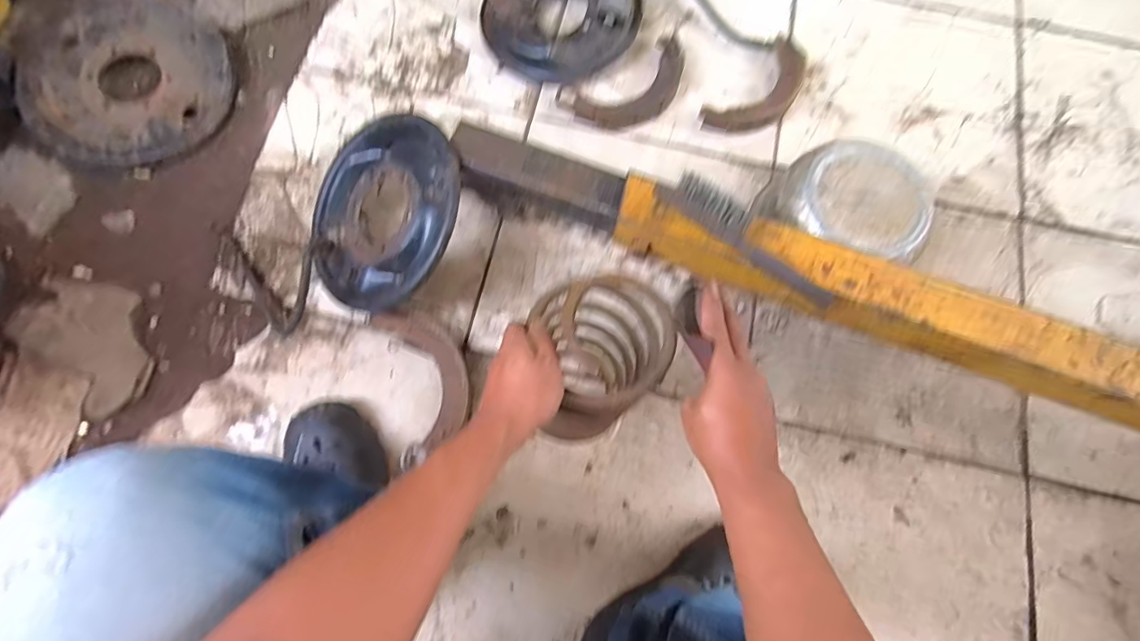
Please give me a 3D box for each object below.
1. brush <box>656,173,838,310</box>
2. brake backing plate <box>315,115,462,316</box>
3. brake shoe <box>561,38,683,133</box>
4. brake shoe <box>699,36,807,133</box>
[{"bbox_3d":[0.204,-0.095,0.607,0.229,0.038,0.036,41,79,6],"label":"brush"},{"bbox_3d":[-0.255,-0.146,0.716,0.274,0.030,0.258,-5,80,28],"label":"brake backing plate"},{"bbox_3d":[0.101,-0.383,0.865,0.218,0.030,0.123,-28,78,-7],"label":"brake shoe"},{"bbox_3d":[0.320,-0.378,0.871,0.224,0.029,0.096,-44,80,-10],"label":"brake shoe"}]

